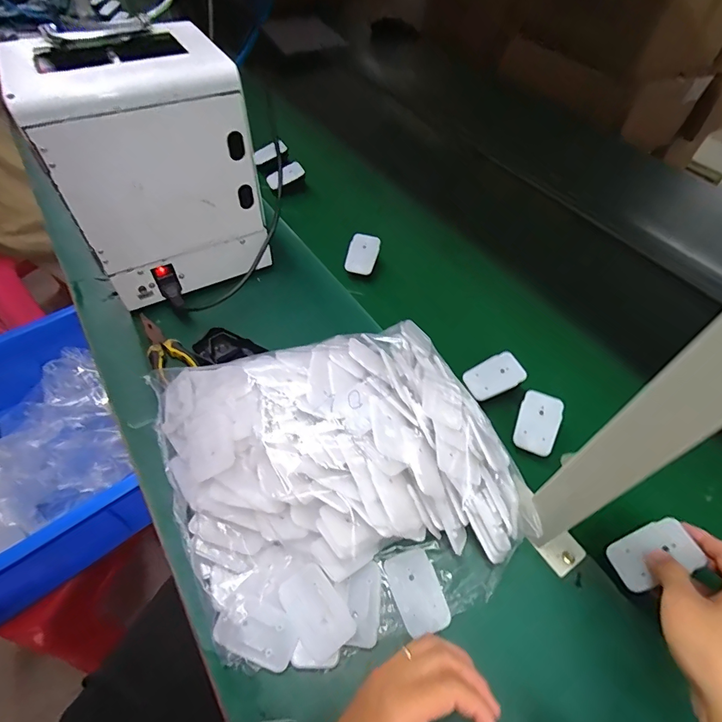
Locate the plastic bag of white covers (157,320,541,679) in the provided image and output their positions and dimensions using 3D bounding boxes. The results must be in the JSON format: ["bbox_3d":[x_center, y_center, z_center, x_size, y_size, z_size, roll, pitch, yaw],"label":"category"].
[{"bbox_3d":[-0.019,0.096,0.407,0.307,0.095,0.302,-18,57,-16],"label":"plastic bag of white covers"}]

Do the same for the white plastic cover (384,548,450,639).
[{"bbox_3d":[0.052,0.213,0.389,0.043,0.004,0.066,-16,56,-15],"label":"white plastic cover"}]

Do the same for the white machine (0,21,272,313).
[{"bbox_3d":[-0.253,-0.226,0.522,0.210,0.263,0.156,-27,60,-22],"label":"white machine"}]

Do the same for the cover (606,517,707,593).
[{"bbox_3d":[0.260,0.173,0.374,0.067,0.004,0.044,-36,40,20],"label":"cover"}]

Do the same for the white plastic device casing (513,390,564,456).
[{"bbox_3d":[0.202,0.070,0.478,0.043,0.005,0.070,20,75,18],"label":"white plastic device casing"}]

